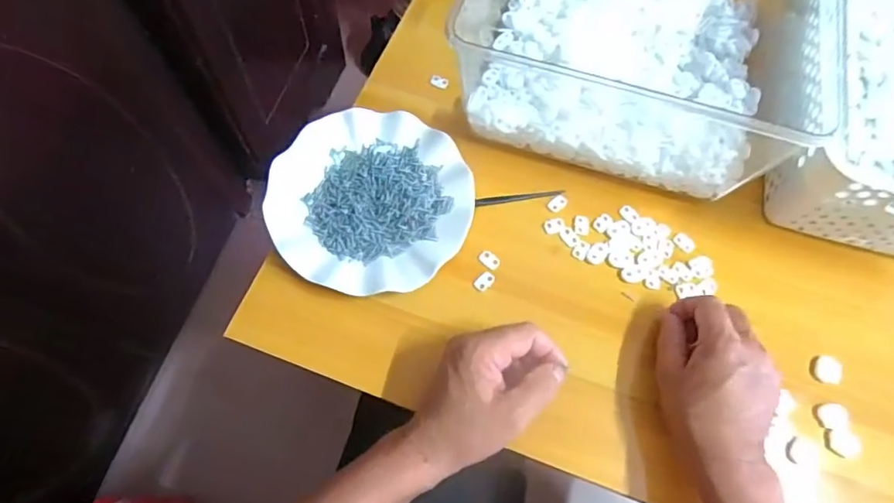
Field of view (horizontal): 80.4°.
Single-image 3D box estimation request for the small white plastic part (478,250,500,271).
[{"bbox_3d":[0.039,0.007,0.483,0.020,0.004,0.014,34,69,11],"label":"small white plastic part"}]

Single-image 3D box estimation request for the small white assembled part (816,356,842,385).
[{"bbox_3d":[0.322,0.100,0.445,0.014,0.013,0.022,20,67,6],"label":"small white assembled part"}]

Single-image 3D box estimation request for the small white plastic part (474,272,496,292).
[{"bbox_3d":[0.034,0.027,0.476,0.020,0.004,0.013,-41,74,-18],"label":"small white plastic part"}]

